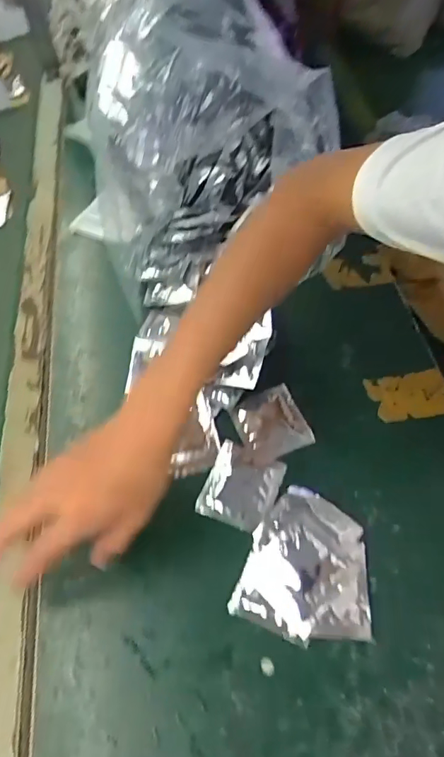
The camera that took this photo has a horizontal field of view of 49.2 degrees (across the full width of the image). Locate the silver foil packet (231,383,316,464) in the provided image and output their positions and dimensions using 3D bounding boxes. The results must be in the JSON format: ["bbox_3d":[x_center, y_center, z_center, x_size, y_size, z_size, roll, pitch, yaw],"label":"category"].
[{"bbox_3d":[0.046,0.042,0.473,0.065,0.005,0.073,-20,58,-9],"label":"silver foil packet"}]

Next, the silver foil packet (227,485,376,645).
[{"bbox_3d":[0.073,0.149,0.393,0.100,0.012,0.114,16,60,14],"label":"silver foil packet"}]

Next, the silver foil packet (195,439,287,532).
[{"bbox_3d":[0.017,0.096,0.436,0.062,0.004,0.072,18,60,15],"label":"silver foil packet"}]

